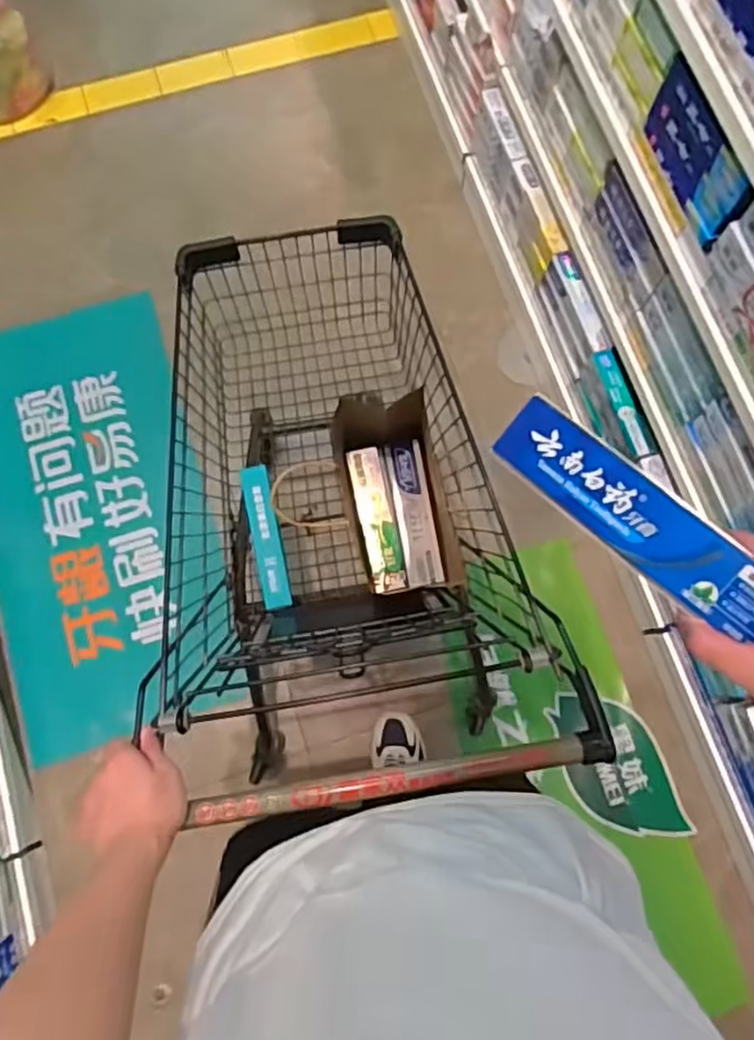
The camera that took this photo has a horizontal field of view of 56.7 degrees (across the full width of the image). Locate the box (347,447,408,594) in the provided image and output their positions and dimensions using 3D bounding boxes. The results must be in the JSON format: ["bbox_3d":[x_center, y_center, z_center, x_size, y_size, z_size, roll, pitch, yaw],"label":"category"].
[{"bbox_3d":[0.000,0.000,1.096,0.052,0.051,0.220,-12,89,-4],"label":"box"}]

